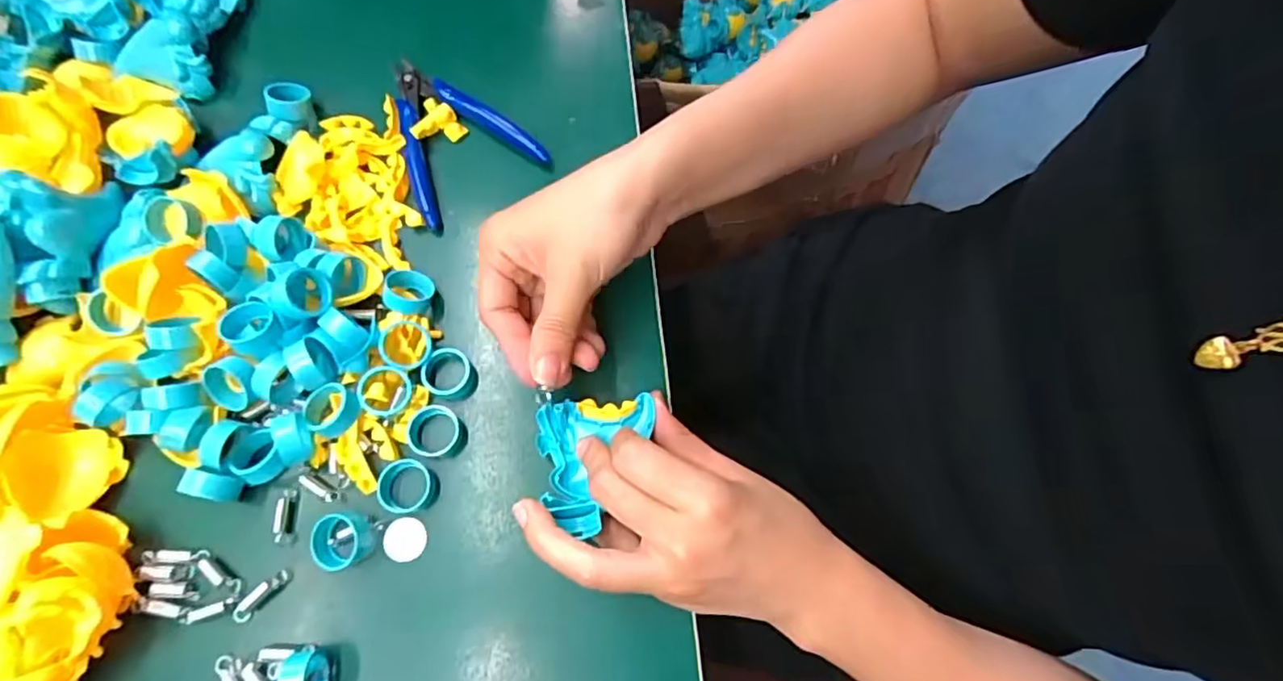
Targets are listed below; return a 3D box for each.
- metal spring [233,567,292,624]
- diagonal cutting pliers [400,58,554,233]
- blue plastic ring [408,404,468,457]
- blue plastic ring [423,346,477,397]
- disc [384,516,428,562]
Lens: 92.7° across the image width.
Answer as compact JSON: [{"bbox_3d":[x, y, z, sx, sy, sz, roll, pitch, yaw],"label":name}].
[{"bbox_3d":[-0.180,0.120,0.289,0.008,0.010,0.027,41,77,12],"label":"metal spring"},{"bbox_3d":[-0.118,-0.125,0.365,0.078,0.015,0.103,-36,75,-11],"label":"diagonal cutting pliers"},{"bbox_3d":[-0.105,0.046,0.314,0.026,0.011,0.025,0,72,0],"label":"blue plastic ring"},{"bbox_3d":[-0.102,0.018,0.322,0.025,0.010,0.027,0,72,0],"label":"blue plastic ring"},{"bbox_3d":[-0.116,0.097,0.300,0.019,0.005,0.020,0,72,0],"label":"disc"}]

